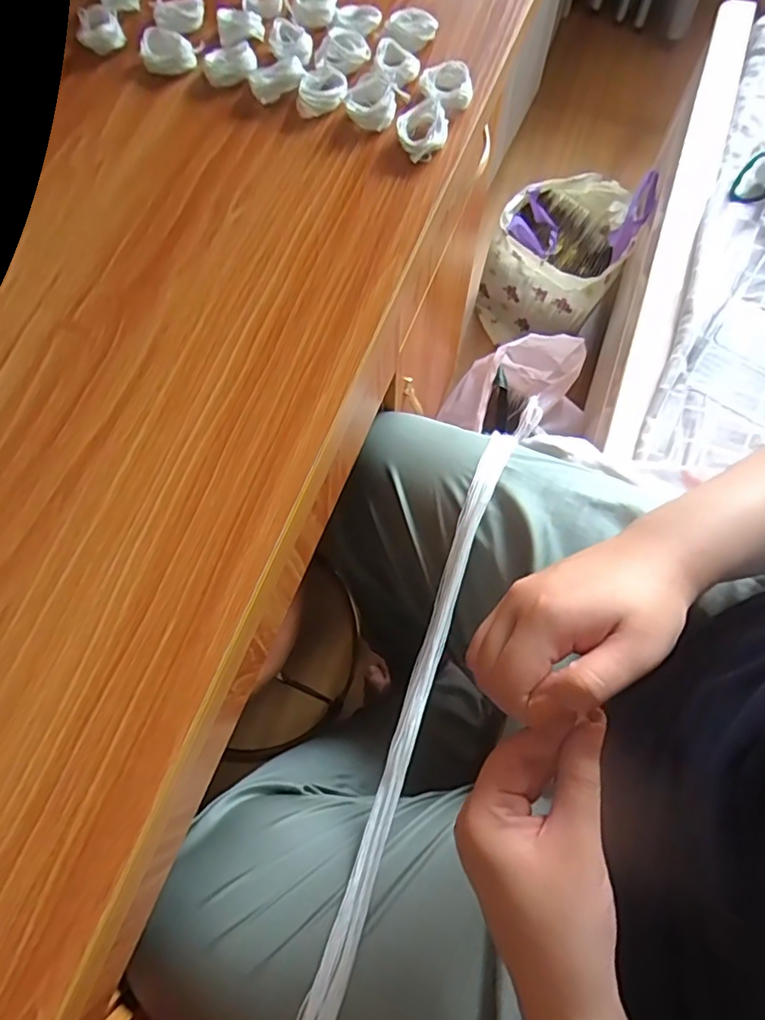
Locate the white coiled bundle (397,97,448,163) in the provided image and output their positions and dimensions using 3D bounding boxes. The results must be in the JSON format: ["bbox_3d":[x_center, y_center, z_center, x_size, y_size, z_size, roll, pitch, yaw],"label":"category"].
[{"bbox_3d":[0.022,-0.212,0.315,0.029,0.012,0.027,0,71,-1],"label":"white coiled bundle"}]

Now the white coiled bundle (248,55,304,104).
[{"bbox_3d":[-0.060,-0.247,0.326,0.031,0.012,0.016,-21,72,-8],"label":"white coiled bundle"}]

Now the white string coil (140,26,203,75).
[{"bbox_3d":[-0.127,-0.273,0.339,0.032,0.013,0.025,10,71,3],"label":"white string coil"}]

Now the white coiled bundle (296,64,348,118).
[{"bbox_3d":[-0.035,-0.243,0.329,0.028,0.008,0.030,4,71,1],"label":"white coiled bundle"}]

